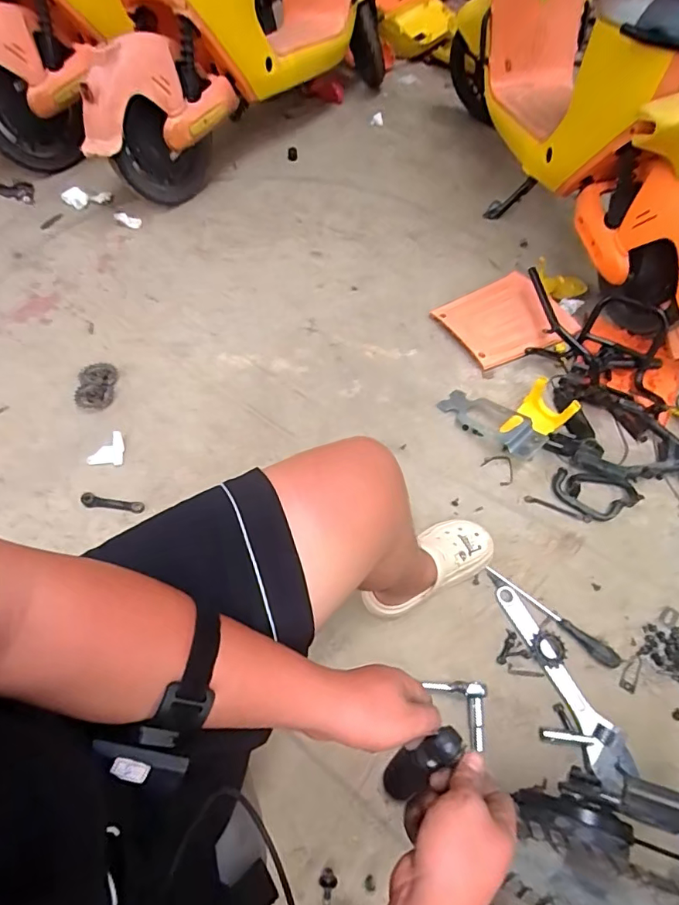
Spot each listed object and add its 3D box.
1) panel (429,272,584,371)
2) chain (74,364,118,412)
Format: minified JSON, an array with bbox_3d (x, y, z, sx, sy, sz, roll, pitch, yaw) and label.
[{"bbox_3d":[0.457,-0.376,1.317,0.324,0.060,0.268,-28,63,-18],"label":"panel"},{"bbox_3d":[-0.576,-0.156,1.148,0.082,0.027,0.119,0,58,-2],"label":"chain"}]

